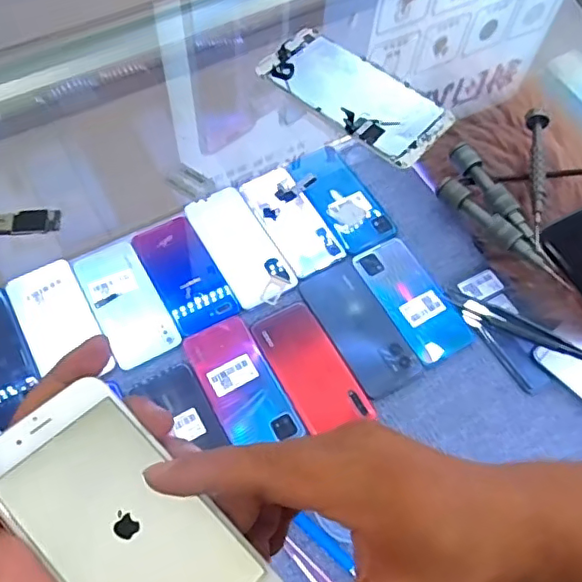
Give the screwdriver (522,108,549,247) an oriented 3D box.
[{"bbox_3d":[0.181,-0.086,0.418,0.014,0.012,0.127,10,63,2],"label":"screwdriver"}]

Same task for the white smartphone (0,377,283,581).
[{"bbox_3d":[-0.067,0.100,0.239,0.061,0.014,0.132,-40,75,-20],"label":"white smartphone"}]

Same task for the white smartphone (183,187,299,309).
[{"bbox_3d":[-0.063,-0.058,0.704,0.075,0.005,0.162,-27,68,-15],"label":"white smartphone"}]

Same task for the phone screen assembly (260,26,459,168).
[{"bbox_3d":[0.052,-0.161,0.459,0.152,0.013,0.076,39,68,16],"label":"phone screen assembly"}]

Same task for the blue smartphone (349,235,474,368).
[{"bbox_3d":[0.146,0.009,0.685,0.072,0.012,0.159,-24,67,-14],"label":"blue smartphone"}]

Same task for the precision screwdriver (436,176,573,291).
[{"bbox_3d":[0.148,-0.043,0.395,0.110,0.016,0.015,42,69,17],"label":"precision screwdriver"}]

